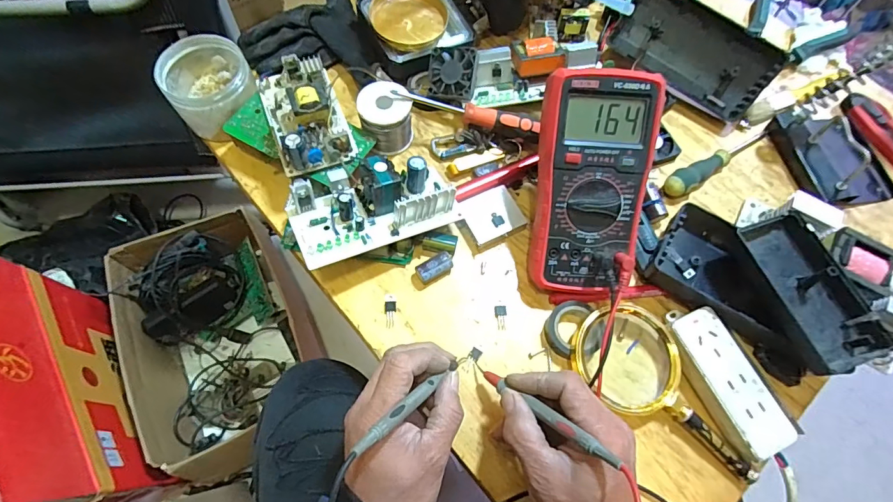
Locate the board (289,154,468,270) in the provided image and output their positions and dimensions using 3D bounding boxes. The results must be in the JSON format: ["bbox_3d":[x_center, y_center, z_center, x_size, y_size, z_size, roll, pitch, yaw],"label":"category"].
[{"bbox_3d":[-0.065,-0.044,0.392,0.145,0.044,0.078,-22,69,-12],"label":"board"}]

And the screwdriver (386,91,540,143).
[{"bbox_3d":[0.022,-0.135,0.443,0.146,0.027,0.016,9,66,1],"label":"screwdriver"}]

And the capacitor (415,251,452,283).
[{"bbox_3d":[-0.010,0.016,0.409,0.034,0.014,0.018,-25,70,-13],"label":"capacitor"}]

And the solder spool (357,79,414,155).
[{"bbox_3d":[-0.061,-0.136,0.453,0.051,0.054,0.048,1,66,-3],"label":"solder spool"}]

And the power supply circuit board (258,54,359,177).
[{"bbox_3d":[-0.137,-0.136,0.424,0.068,0.035,0.120,-20,69,-11],"label":"power supply circuit board"}]

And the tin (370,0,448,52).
[{"bbox_3d":[-0.042,-0.259,0.492,0.082,0.014,0.086,1,66,-3],"label":"tin"}]

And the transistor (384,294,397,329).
[{"bbox_3d":[-0.051,0.055,0.402,0.011,0.004,0.030,2,66,-2],"label":"transistor"}]

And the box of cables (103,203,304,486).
[{"bbox_3d":[-0.414,0.165,0.817,0.249,0.168,0.422,-24,70,-13],"label":"box of cables"}]

